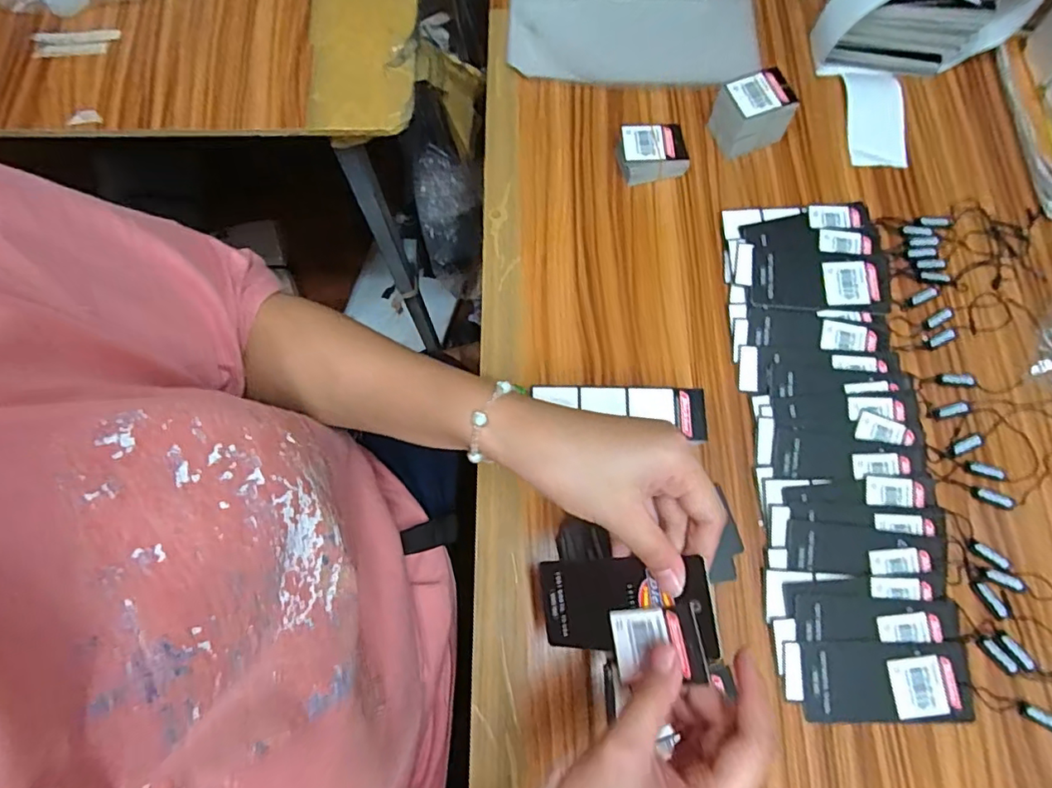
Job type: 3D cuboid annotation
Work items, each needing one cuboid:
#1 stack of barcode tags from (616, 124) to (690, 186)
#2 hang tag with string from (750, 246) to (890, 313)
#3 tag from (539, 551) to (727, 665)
[{"bbox_3d":[0.107,-0.202,0.465,0.055,0.023,0.042,-4,73,-2],"label":"stack of barcode tags"},{"bbox_3d":[0.232,-0.090,0.437,0.107,0.005,0.050,4,78,2],"label":"hang tag with string"},{"bbox_3d":[0.051,0.116,0.303,0.106,0.006,0.049,-18,78,38],"label":"tag"}]

